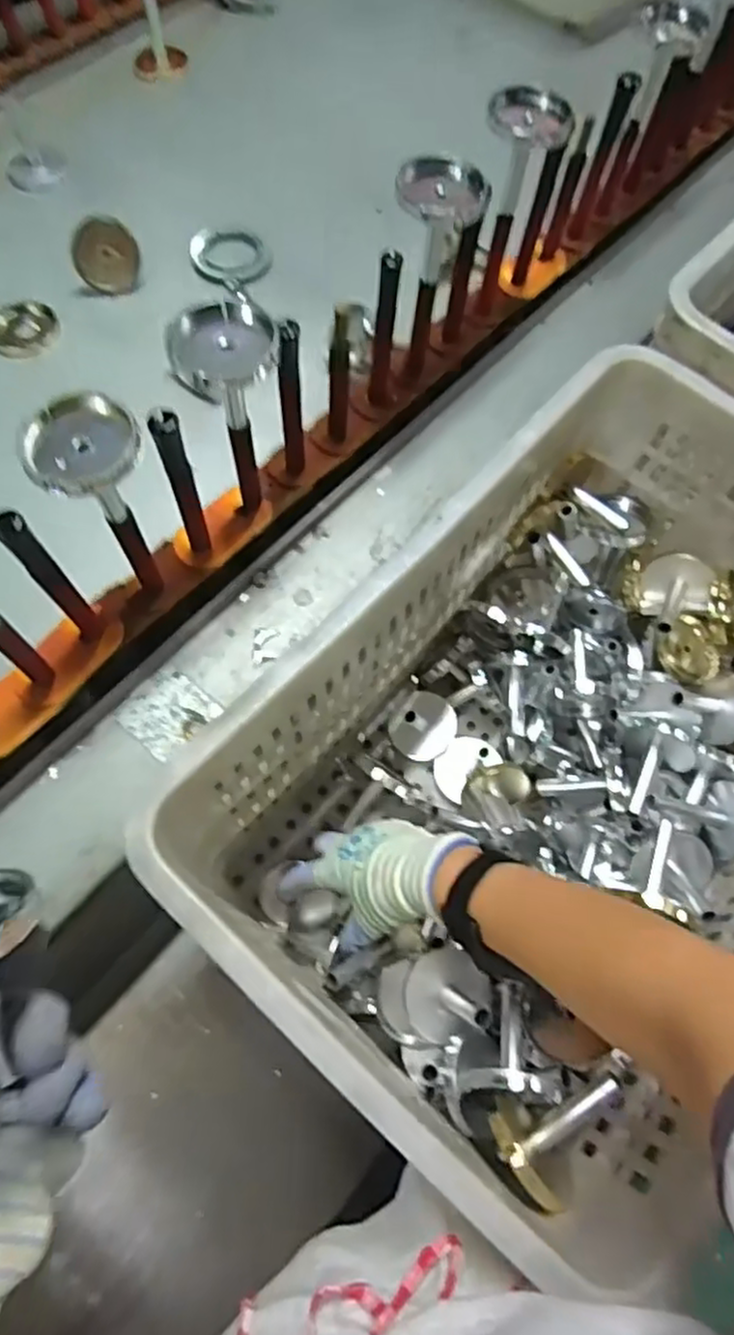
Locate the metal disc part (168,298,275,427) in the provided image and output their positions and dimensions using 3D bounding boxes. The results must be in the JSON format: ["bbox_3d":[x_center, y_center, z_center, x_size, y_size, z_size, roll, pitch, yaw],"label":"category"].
[{"bbox_3d":[-0.089,-0.190,0.464,0.067,0.073,0.062,-12,67,-7],"label":"metal disc part"}]

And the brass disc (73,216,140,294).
[{"bbox_3d":[-0.259,-0.412,0.708,0.062,0.065,0.005,-3,32,-30],"label":"brass disc"}]

